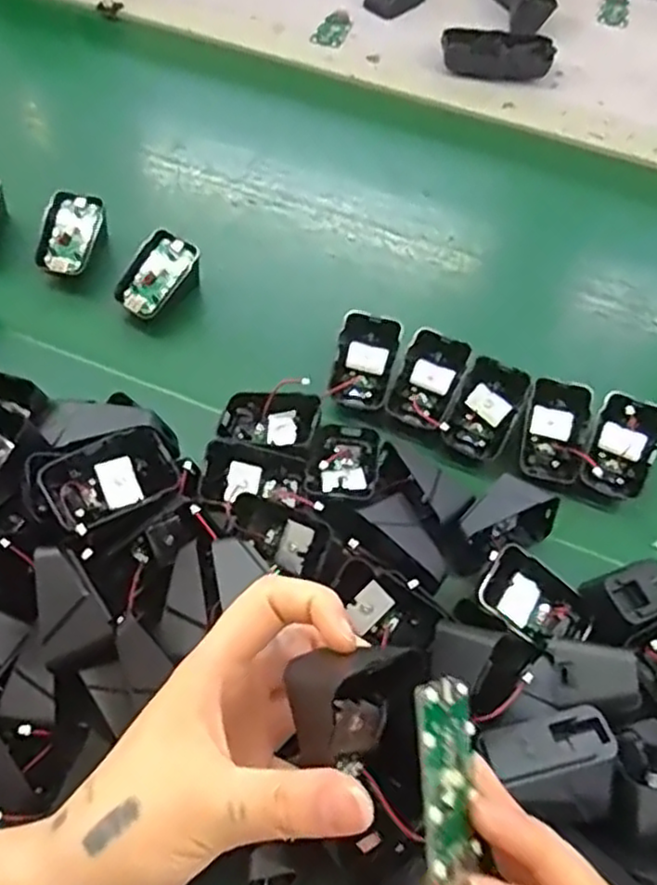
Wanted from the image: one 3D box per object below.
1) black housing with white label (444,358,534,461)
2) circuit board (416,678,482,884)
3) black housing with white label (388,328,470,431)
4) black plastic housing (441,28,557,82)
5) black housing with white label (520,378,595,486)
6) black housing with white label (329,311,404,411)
[{"bbox_3d":[0.112,-0.023,0.486,0.043,0.029,0.059,27,63,12],"label":"black housing with white label"},{"bbox_3d":[0.041,0.111,0.230,0.005,0.031,0.059,-12,69,38],"label":"circuit board"},{"bbox_3d":[0.072,-0.044,0.497,0.042,0.019,0.069,21,86,11],"label":"black housing with white label"},{"bbox_3d":[0.169,-0.390,0.696,0.107,0.027,0.045,7,61,2],"label":"black plastic housing"},{"bbox_3d":[0.157,-0.008,0.476,0.045,0.028,0.069,12,94,2],"label":"black housing with white label"},{"bbox_3d":[0.027,-0.059,0.503,0.043,0.023,0.070,17,82,2],"label":"black housing with white label"}]

